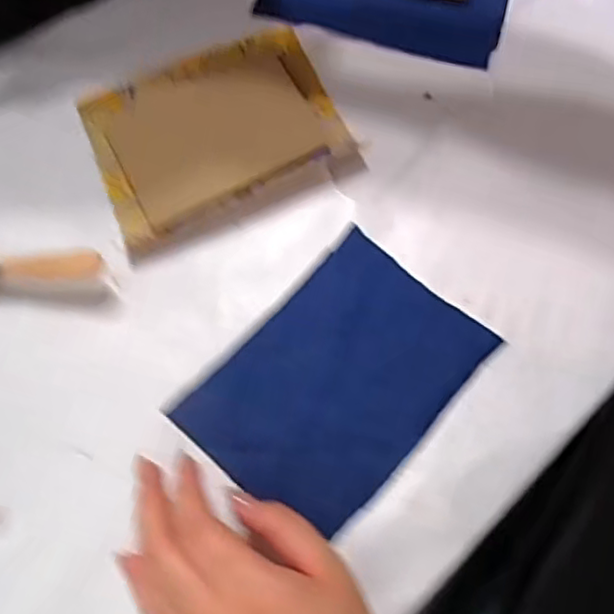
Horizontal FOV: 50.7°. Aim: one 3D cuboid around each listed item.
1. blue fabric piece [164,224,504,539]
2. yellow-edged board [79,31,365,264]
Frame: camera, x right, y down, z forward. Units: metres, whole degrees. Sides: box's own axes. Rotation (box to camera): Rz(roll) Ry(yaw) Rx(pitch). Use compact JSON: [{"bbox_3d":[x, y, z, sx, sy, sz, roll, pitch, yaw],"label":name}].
[{"bbox_3d":[0.019,0.043,0.404,0.123,0.007,0.170,40,73,15],"label":"blue fabric piece"},{"bbox_3d":[-0.063,-0.120,0.453,0.167,0.010,0.130,-22,74,-6],"label":"yellow-edged board"}]

